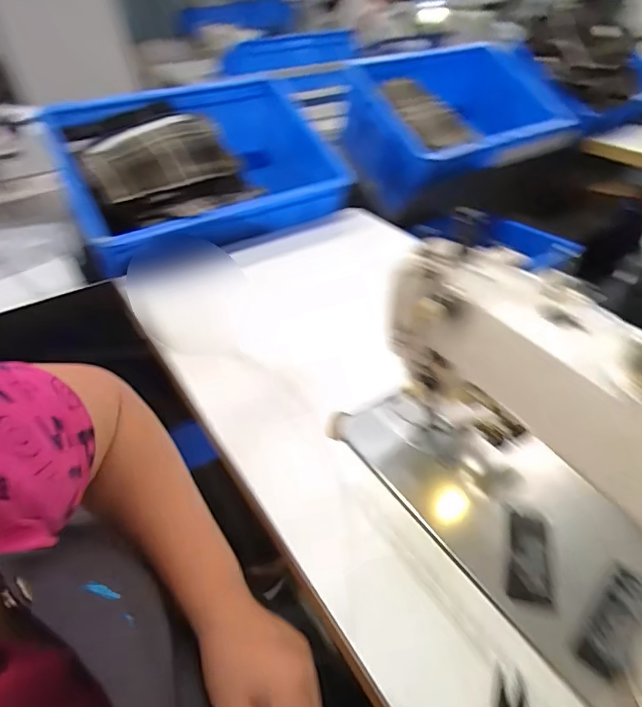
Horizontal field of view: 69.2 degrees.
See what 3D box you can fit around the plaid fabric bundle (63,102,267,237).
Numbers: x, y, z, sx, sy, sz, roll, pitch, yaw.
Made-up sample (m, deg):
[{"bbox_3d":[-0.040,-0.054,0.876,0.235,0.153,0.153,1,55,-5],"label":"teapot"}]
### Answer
[{"bbox_3d":[-0.316,-0.380,0.940,0.317,0.129,0.328,-25,45,-24],"label":"plaid fabric bundle"}]

